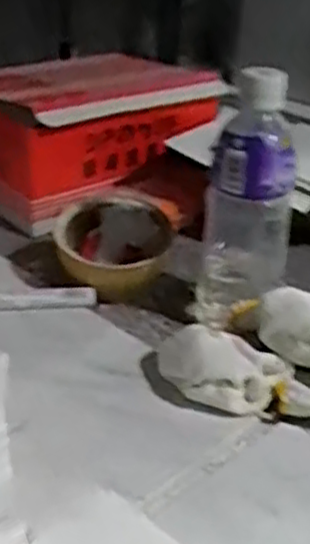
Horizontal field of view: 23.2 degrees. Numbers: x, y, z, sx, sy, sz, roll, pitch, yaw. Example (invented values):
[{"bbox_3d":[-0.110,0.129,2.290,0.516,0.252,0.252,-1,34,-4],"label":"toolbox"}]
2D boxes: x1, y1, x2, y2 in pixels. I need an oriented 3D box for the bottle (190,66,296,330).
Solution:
[{"bbox_3d":[0.070,-0.045,0.569,0.063,0.204,0.055,11,30,10],"label":"bottle"}]

